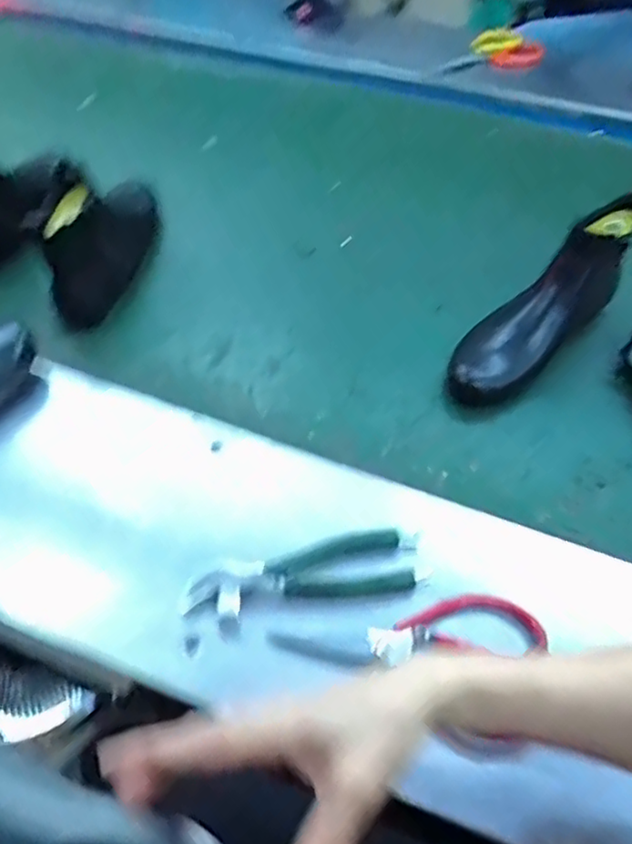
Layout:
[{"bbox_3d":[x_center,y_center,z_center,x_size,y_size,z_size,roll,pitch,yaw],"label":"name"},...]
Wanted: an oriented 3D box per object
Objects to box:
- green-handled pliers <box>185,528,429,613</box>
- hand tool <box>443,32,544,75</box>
[{"bbox_3d":[-0.010,0.122,0.533,0.189,0.015,0.050,-6,52,-5],"label":"green-handled pliers"},{"bbox_3d":[0.298,-0.616,1.102,0.185,0.060,0.032,22,50,37],"label":"hand tool"}]

